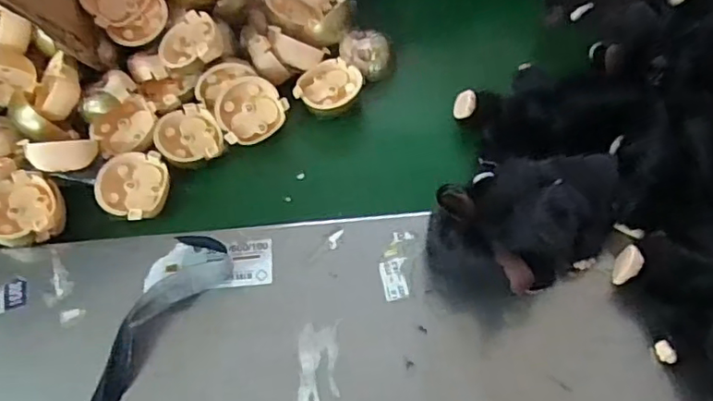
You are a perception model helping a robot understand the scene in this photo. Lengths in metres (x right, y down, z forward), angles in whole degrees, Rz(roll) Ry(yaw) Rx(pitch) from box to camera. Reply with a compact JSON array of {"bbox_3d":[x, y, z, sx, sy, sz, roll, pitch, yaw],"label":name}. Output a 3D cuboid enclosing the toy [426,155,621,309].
[{"bbox_3d":[0.106,0.010,0.354,0.126,0.049,0.078,-29,65,-13],"label":"toy"}]

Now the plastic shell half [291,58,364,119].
[{"bbox_3d":[-0.021,-0.086,0.462,0.049,0.020,0.043,-37,67,-16],"label":"plastic shell half"}]

